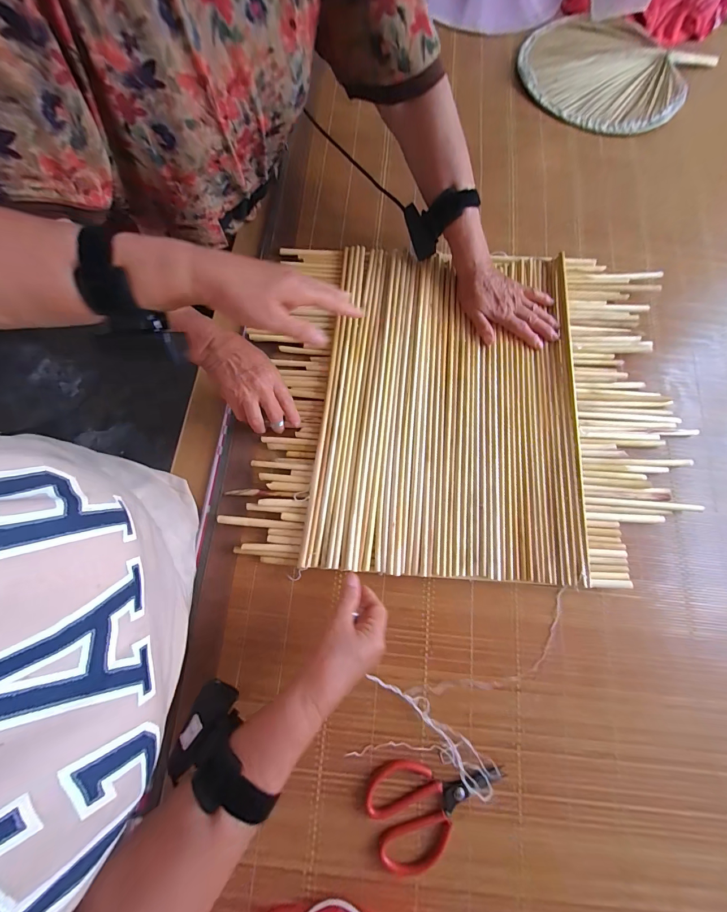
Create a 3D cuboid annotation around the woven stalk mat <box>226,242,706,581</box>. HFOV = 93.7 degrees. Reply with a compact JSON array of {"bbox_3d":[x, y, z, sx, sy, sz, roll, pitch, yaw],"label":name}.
[{"bbox_3d":[0.147,-0.081,0.490,0.582,0.024,0.495,5,76,0],"label":"woven stalk mat"}]

